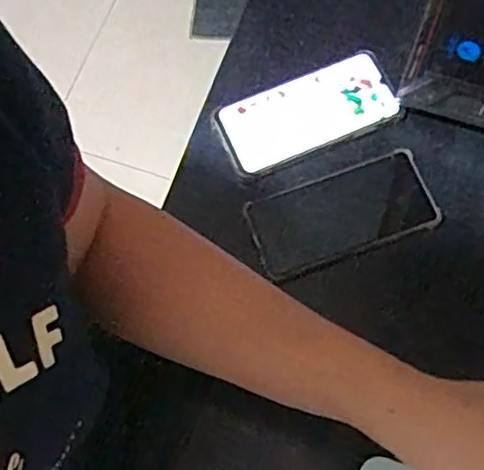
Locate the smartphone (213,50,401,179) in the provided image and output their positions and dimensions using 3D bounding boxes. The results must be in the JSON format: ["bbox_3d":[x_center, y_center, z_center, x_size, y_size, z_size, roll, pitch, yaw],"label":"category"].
[{"bbox_3d":[0.061,-0.114,0.614,0.162,0.011,0.076,-23,71,-6],"label":"smartphone"}]

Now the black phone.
[{"bbox_3d":[0.087,-0.019,0.581,0.162,0.007,0.076,-19,71,-5],"label":"black phone"}]

